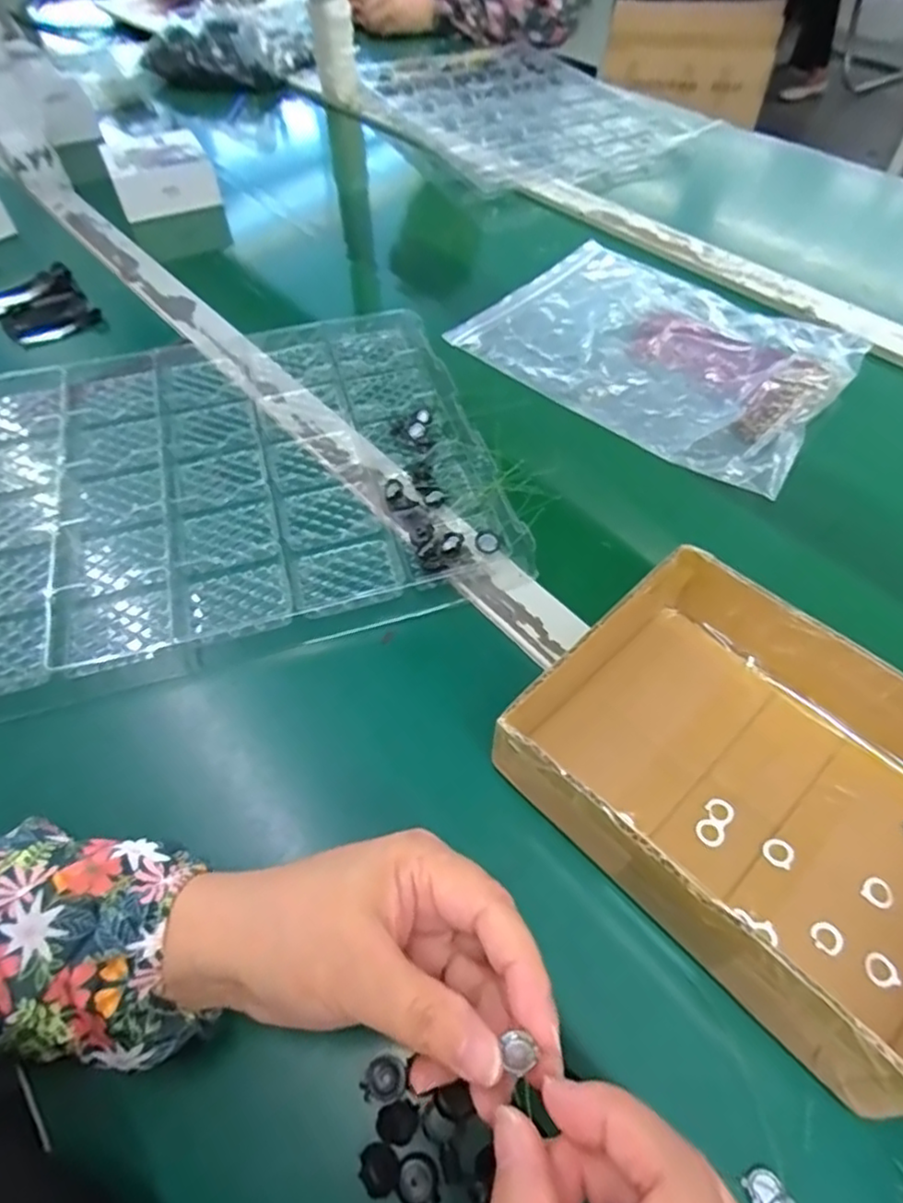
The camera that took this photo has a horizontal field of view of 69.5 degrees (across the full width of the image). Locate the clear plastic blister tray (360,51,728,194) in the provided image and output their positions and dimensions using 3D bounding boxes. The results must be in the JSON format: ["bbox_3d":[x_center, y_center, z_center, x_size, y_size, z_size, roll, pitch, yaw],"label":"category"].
[{"bbox_3d":[0.070,-0.732,0.955,0.372,0.018,0.537,-33,58,-21],"label":"clear plastic blister tray"}]

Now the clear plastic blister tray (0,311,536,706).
[{"bbox_3d":[-0.202,-0.087,0.458,0.430,0.024,0.305,-14,54,-11],"label":"clear plastic blister tray"}]

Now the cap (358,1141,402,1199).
[{"bbox_3d":[-0.027,0.217,0.249,0.014,0.005,0.016,-35,59,-22],"label":"cap"}]

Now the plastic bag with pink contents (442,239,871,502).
[{"bbox_3d":[0.176,-0.222,0.559,0.224,0.035,0.324,-37,60,-23],"label":"plastic bag with pink contents"}]

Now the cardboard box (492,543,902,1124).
[{"bbox_3d":[0.145,0.086,0.308,0.157,0.062,0.205,-38,60,-23],"label":"cardboard box"}]

